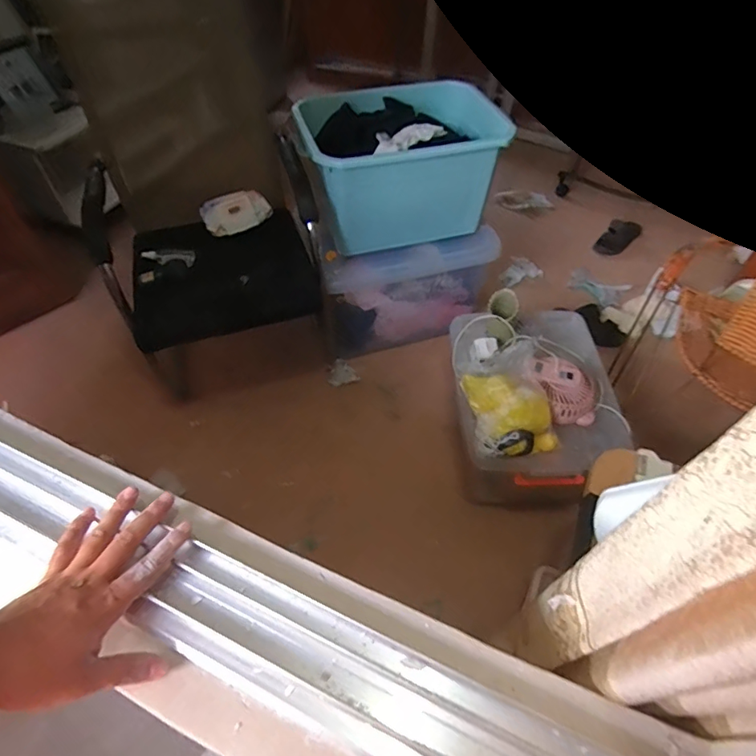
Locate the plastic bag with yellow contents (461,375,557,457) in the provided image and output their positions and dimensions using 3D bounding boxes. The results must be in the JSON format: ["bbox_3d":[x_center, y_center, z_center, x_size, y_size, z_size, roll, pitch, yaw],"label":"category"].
[{"bbox_3d":[0.300,0.069,1.105,0.172,0.091,0.190,-7,53,-5],"label":"plastic bag with yellow contents"}]

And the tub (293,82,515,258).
[{"bbox_3d":[0.077,-0.651,1.463,0.595,0.271,0.445,-11,53,-8],"label":"tub"}]

